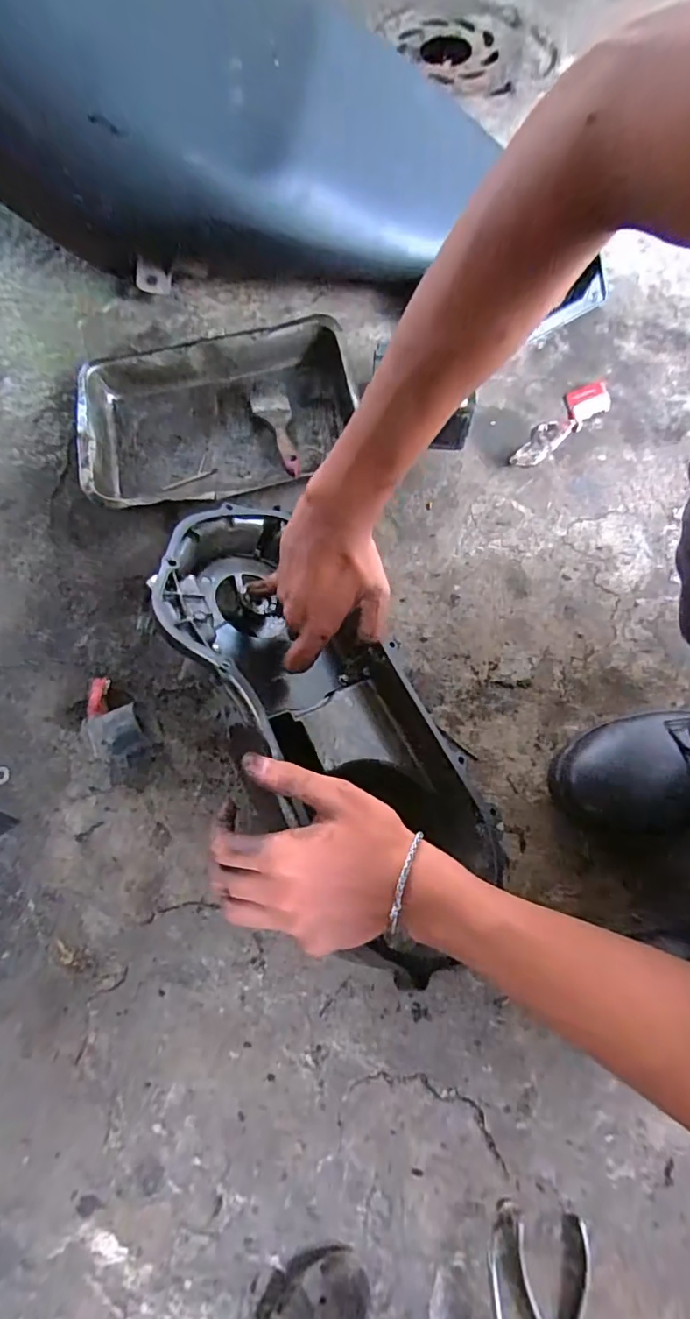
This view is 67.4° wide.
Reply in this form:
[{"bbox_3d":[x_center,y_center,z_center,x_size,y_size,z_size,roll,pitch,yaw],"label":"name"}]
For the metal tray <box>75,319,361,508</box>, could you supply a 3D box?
[{"bbox_3d":[-0.141,-0.269,0.584,0.296,0.052,0.210,-9,74,-2],"label":"metal tray"}]

